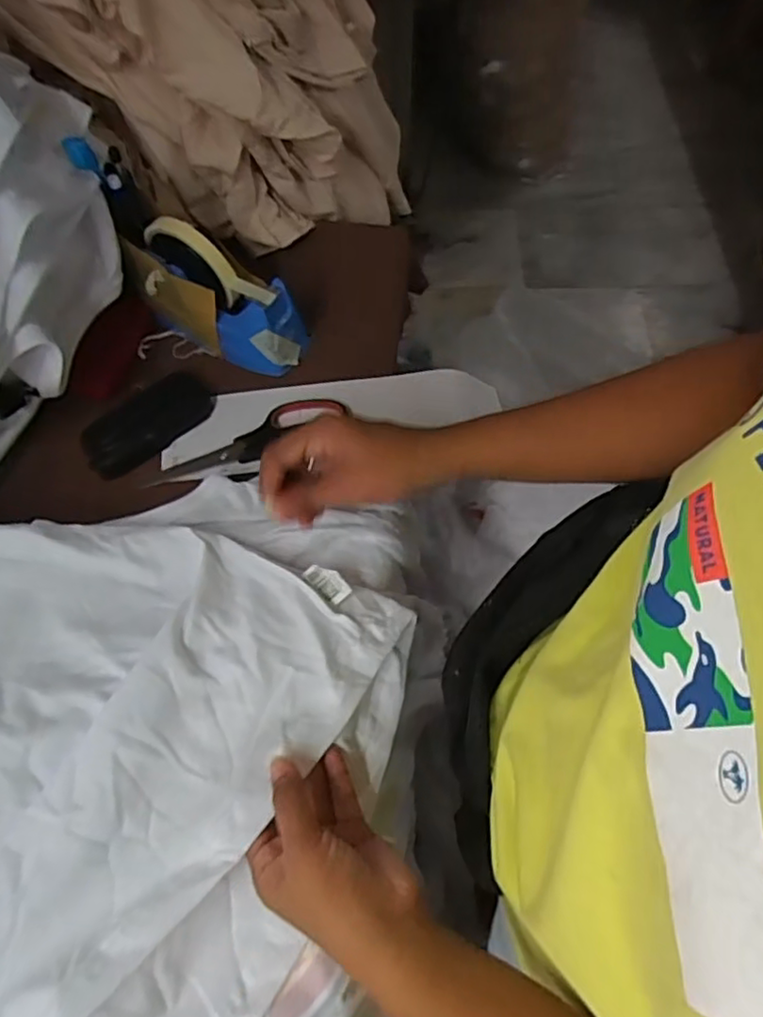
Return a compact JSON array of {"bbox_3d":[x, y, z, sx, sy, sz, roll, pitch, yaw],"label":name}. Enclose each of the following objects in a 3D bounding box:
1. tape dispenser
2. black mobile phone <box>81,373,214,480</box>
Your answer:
[{"bbox_3d":[-0.146,-0.183,0.556,0.144,0.101,0.061,26,68,13],"label":"tape dispenser"},{"bbox_3d":[-0.199,-0.074,0.545,0.115,0.020,0.051,-37,69,-15],"label":"black mobile phone"}]

